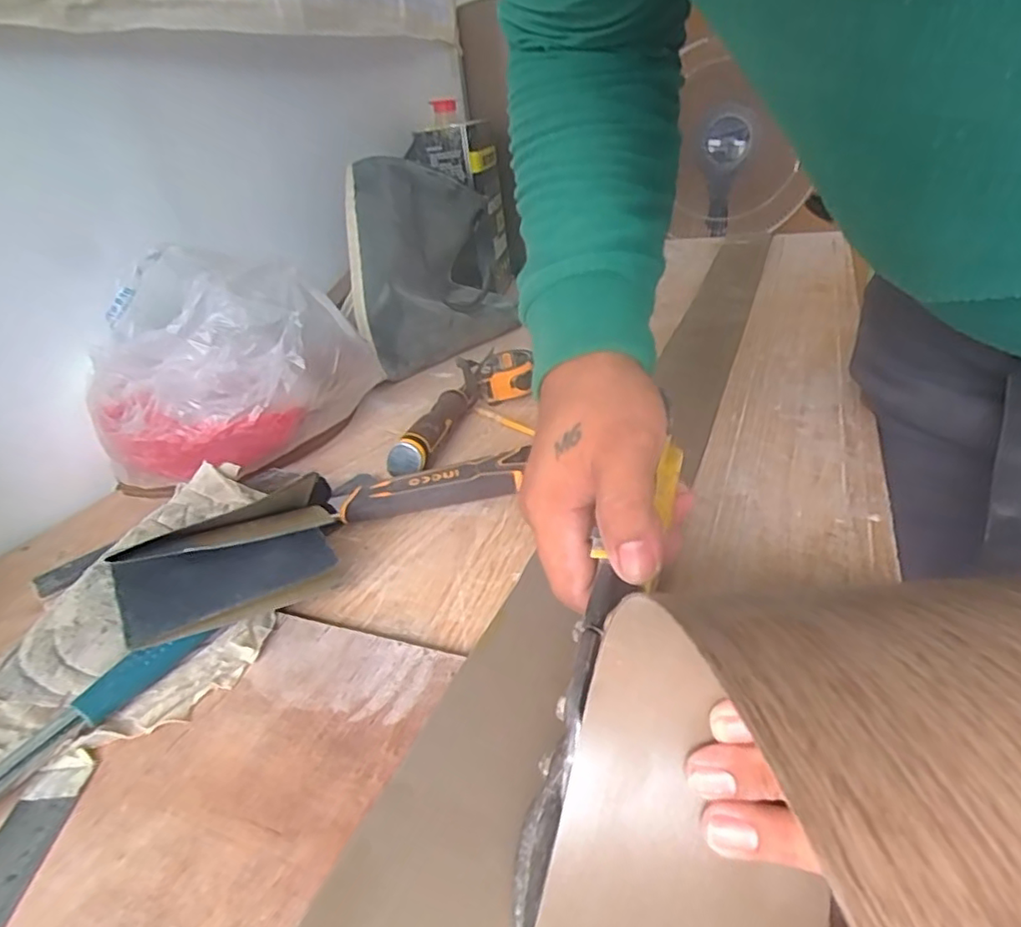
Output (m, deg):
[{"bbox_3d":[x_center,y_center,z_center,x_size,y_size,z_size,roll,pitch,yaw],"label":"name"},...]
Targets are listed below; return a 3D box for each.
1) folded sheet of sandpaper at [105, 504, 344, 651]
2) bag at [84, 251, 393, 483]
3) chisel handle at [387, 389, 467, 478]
[{"bbox_3d":[-0.161,0.056,0.353,0.118,0.064,0.054,-21,31,-25],"label":"folded sheet of sandpaper"},{"bbox_3d":[-0.234,-0.082,0.535,0.147,0.171,0.221,16,36,36],"label":"bag"},{"bbox_3d":[-0.069,-0.029,0.541,0.031,0.035,0.136,1,29,15],"label":"chisel handle"}]

